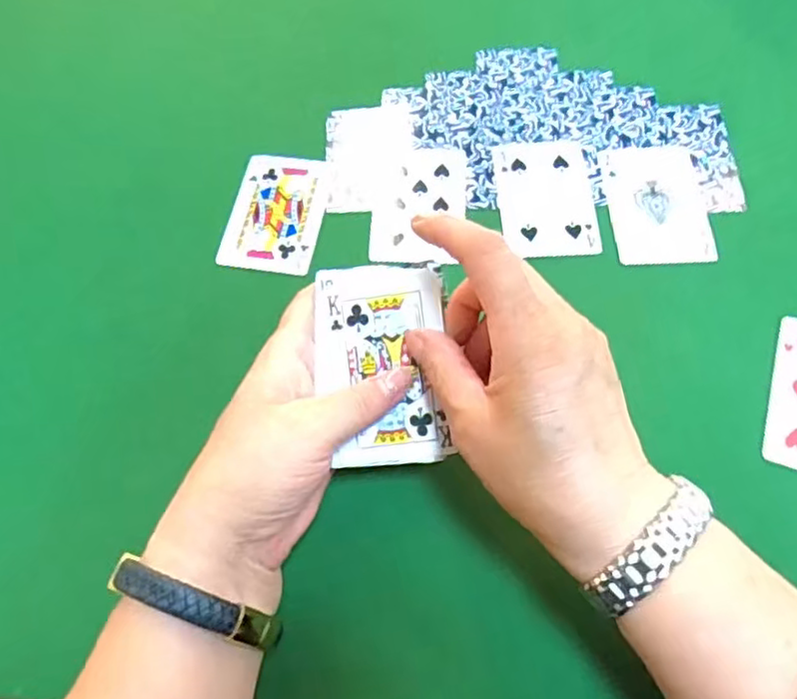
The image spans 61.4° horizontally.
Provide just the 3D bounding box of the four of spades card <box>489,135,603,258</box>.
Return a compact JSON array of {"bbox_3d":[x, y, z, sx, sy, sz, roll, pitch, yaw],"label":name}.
[{"bbox_3d":[0.091,-0.097,0.421,0.058,0.004,0.089,-3,64,1],"label":"four of spades card"}]

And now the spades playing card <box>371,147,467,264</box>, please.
[{"bbox_3d":[0.013,-0.096,0.423,0.059,0.005,0.077,0,64,2],"label":"spades playing card"}]

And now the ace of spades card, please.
[{"bbox_3d":[0.158,-0.090,0.412,0.057,0.004,0.090,-5,62,3],"label":"ace of spades card"}]

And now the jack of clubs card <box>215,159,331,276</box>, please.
[{"bbox_3d":[-0.076,-0.087,0.422,0.057,0.004,0.087,7,64,6],"label":"jack of clubs card"}]

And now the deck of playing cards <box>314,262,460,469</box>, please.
[{"bbox_3d":[-0.008,0.007,0.323,0.062,0.006,0.096,-4,85,4],"label":"deck of playing cards"}]

